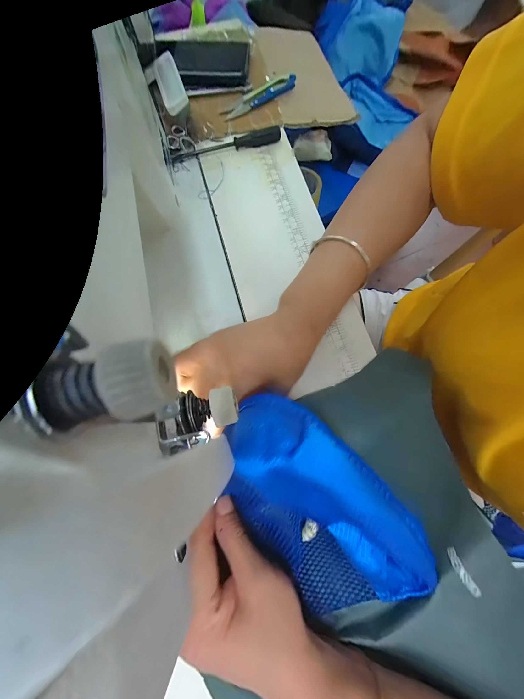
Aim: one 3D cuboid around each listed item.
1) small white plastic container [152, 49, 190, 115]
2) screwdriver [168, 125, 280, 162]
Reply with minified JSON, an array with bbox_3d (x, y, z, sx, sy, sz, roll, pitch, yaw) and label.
[{"bbox_3d":[-0.096,-0.281,0.266,0.025,0.012,0.071,-23,79,14],"label":"small white plastic container"},{"bbox_3d":[-0.047,-0.264,0.319,0.140,0.015,0.017,-14,76,-3],"label":"screwdriver"}]

